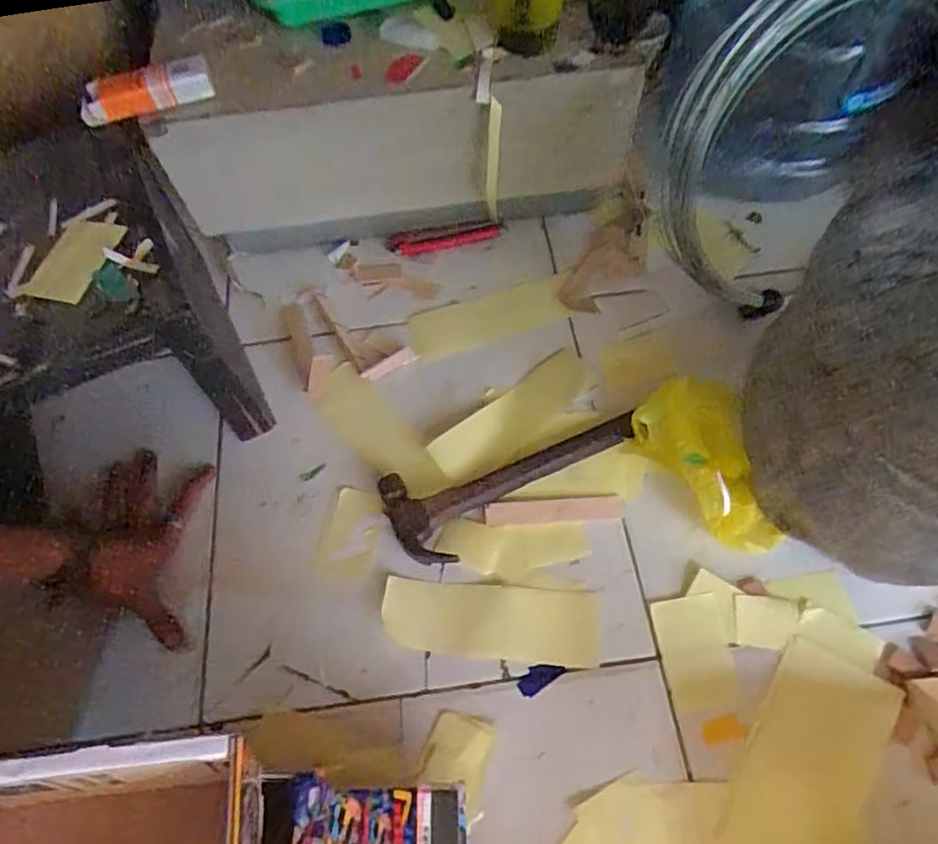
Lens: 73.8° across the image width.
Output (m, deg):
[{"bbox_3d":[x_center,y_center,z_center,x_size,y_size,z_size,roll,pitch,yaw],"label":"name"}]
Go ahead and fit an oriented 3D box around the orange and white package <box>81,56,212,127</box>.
[{"bbox_3d":[-0.316,-0.319,0.606,0.148,0.042,0.024,-4,60,18],"label":"orange and white package"}]

